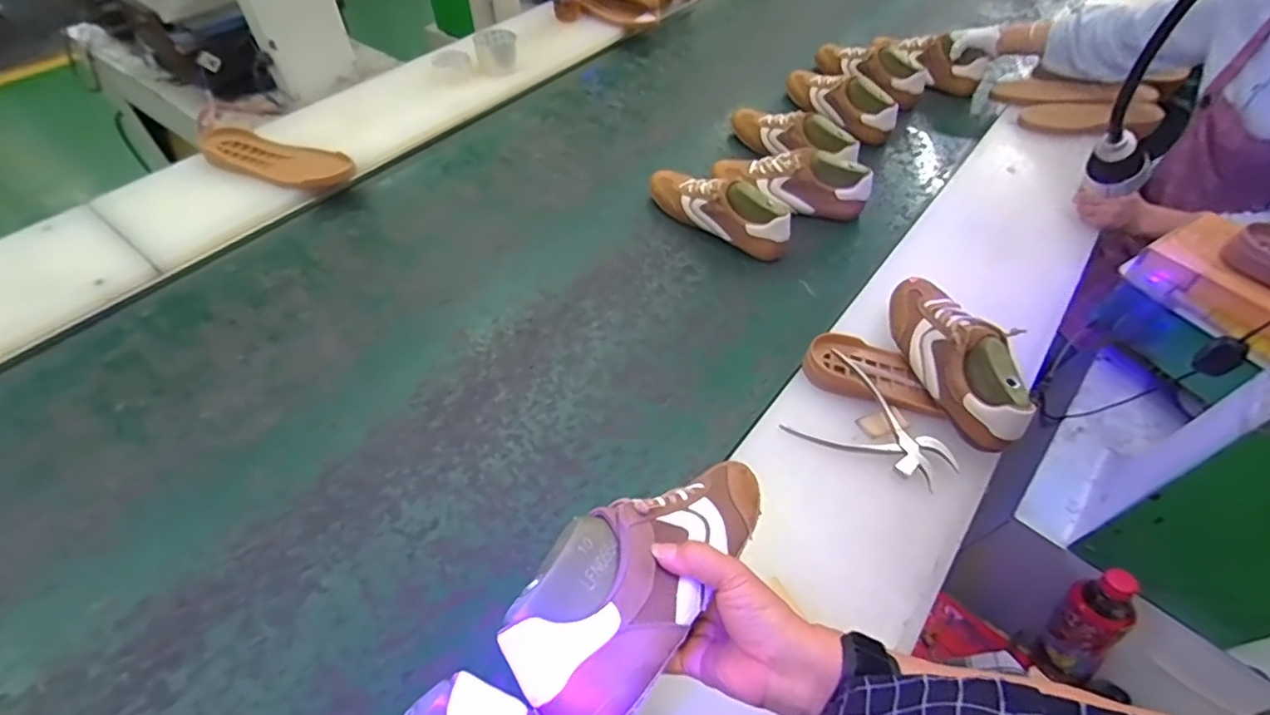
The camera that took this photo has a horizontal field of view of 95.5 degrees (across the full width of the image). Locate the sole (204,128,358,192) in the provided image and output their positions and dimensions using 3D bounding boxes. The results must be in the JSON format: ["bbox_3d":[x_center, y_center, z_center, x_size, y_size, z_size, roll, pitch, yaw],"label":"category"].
[{"bbox_3d":[-0.640,-0.354,1.026,0.289,0.029,0.120,20,51,15],"label":"sole"}]

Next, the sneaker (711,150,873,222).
[{"bbox_3d":[0.281,-0.323,1.039,0.270,0.099,0.084,12,52,9],"label":"sneaker"}]

